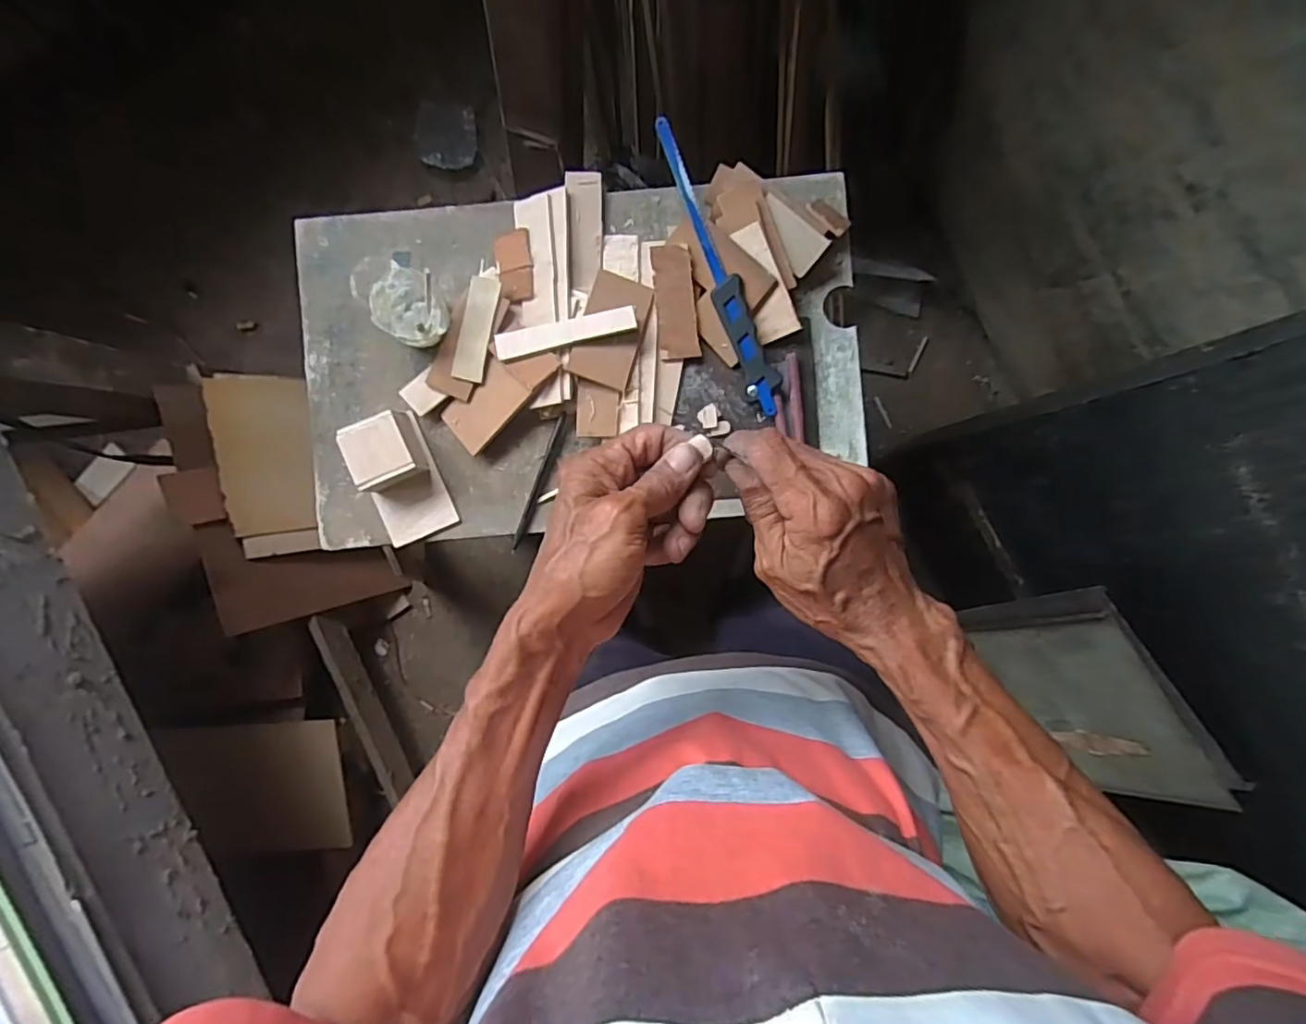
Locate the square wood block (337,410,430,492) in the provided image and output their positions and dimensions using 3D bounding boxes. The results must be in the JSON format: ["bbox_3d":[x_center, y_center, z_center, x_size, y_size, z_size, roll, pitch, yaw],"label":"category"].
[{"bbox_3d":[-0.270,-0.060,0.635,0.064,0.047,0.069,-24,90,0],"label":"square wood block"}]

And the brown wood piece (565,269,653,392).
[{"bbox_3d":[-0.042,-0.184,0.633,0.060,0.009,0.107,19,90,0],"label":"brown wood piece"}]

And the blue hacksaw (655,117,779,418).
[{"bbox_3d":[0.068,-0.242,0.629,0.034,0.024,0.297,-21,90,0],"label":"blue hacksaw"}]

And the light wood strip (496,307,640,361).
[{"bbox_3d":[-0.087,-0.179,0.626,0.140,0.006,0.026,-13,86,2],"label":"light wood strip"}]

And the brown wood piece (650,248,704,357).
[{"bbox_3d":[0.023,-0.213,0.641,0.041,0.004,0.111,-5,97,3],"label":"brown wood piece"}]

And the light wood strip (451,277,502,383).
[{"bbox_3d":[-0.178,-0.185,0.637,0.030,0.005,0.103,13,96,-8],"label":"light wood strip"}]

